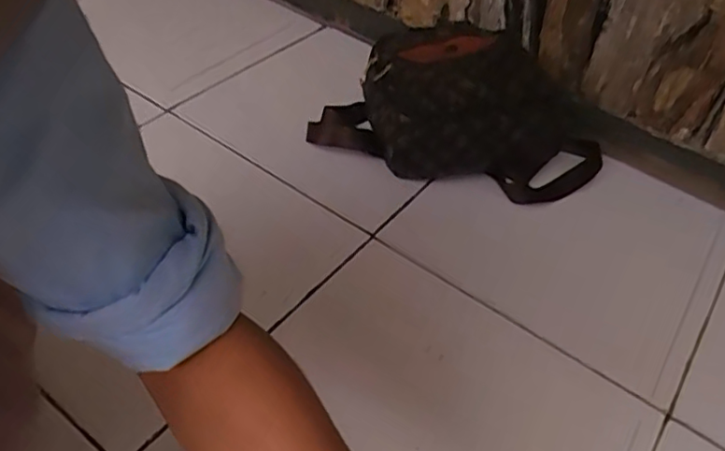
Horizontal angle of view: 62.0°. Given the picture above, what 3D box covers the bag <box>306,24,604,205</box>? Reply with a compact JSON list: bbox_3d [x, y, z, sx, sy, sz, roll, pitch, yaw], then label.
[{"bbox_3d":[0.156,-0.164,0.896,0.389,0.147,0.254,24,48,16],"label":"bag"}]

